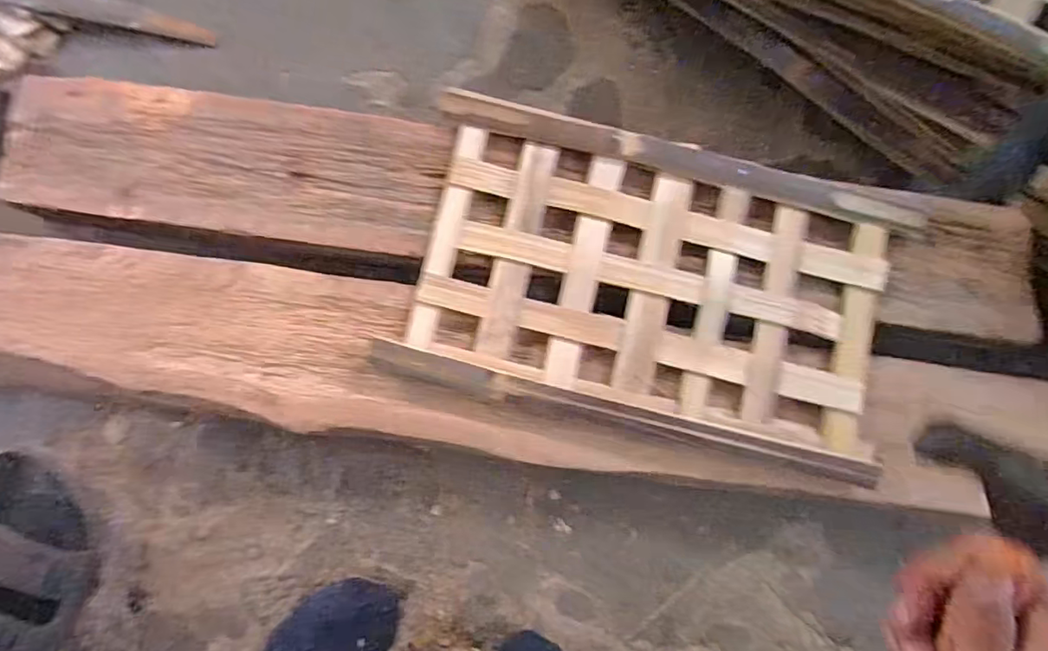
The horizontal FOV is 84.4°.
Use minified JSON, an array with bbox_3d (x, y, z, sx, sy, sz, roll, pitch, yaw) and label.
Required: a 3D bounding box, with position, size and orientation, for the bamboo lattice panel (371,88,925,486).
[{"bbox_3d":[0.099,-0.033,0.444,0.357,0.030,0.221,15,87,-3],"label":"bamboo lattice panel"}]

